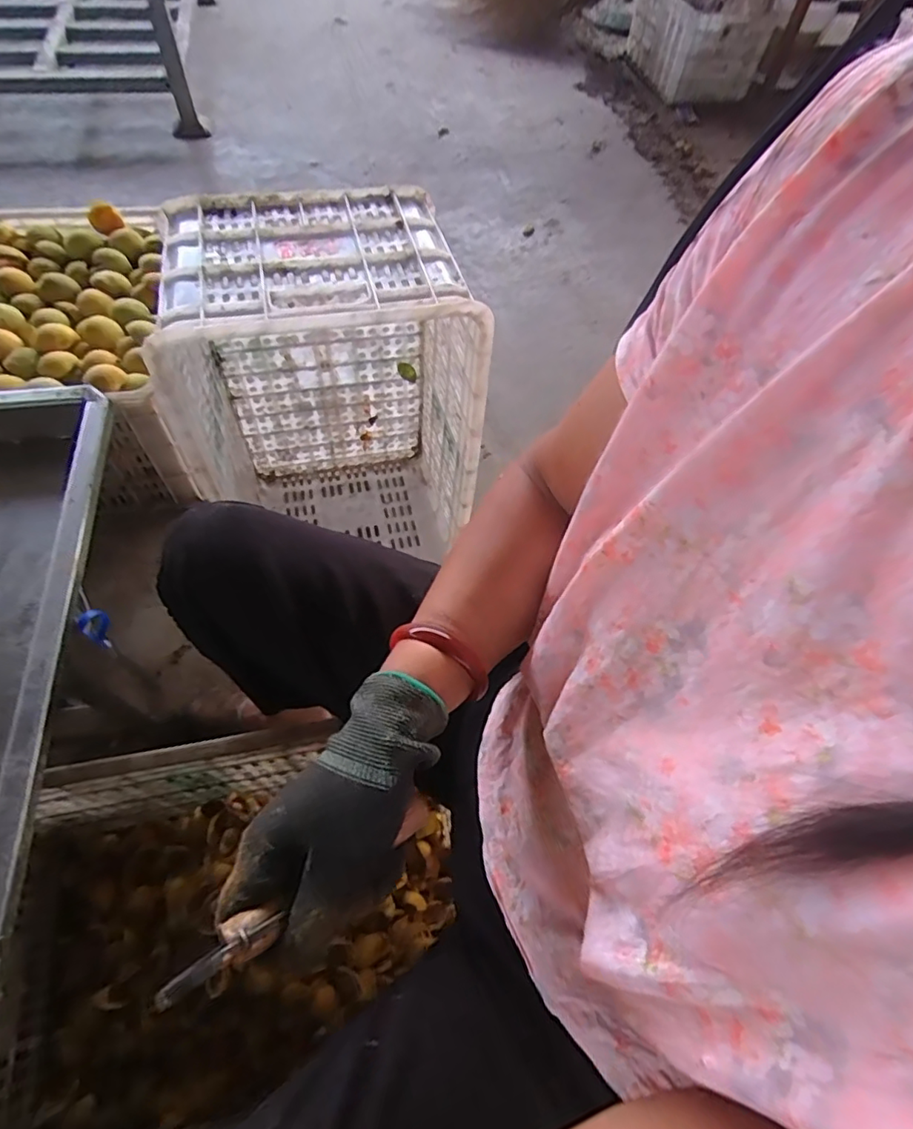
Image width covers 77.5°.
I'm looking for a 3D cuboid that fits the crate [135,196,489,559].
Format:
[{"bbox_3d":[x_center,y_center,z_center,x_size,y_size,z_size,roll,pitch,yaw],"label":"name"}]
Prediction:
[{"bbox_3d":[-0.184,-0.220,0.836,0.352,0.493,0.272,-11,60,-10],"label":"crate"}]

